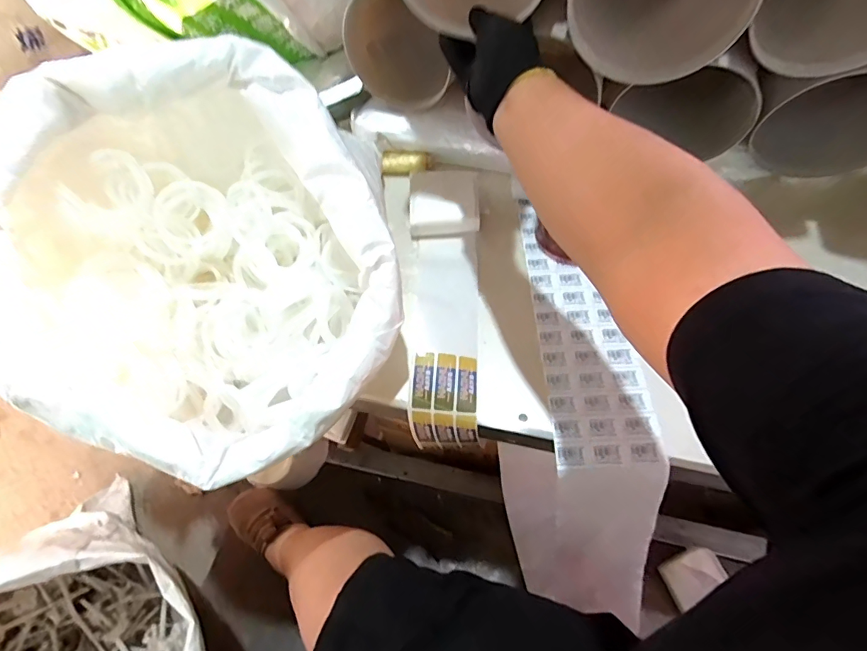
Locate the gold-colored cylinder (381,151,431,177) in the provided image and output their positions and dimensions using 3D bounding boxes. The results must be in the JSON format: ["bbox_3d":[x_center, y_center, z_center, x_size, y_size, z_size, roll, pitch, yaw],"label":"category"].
[{"bbox_3d":[-0.041,-0.237,0.673,0.069,0.022,0.029,1,59,4],"label":"gold-colored cylinder"}]

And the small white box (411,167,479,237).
[{"bbox_3d":[0.015,-0.166,0.622,0.090,0.030,0.095,-2,59,2],"label":"small white box"}]

